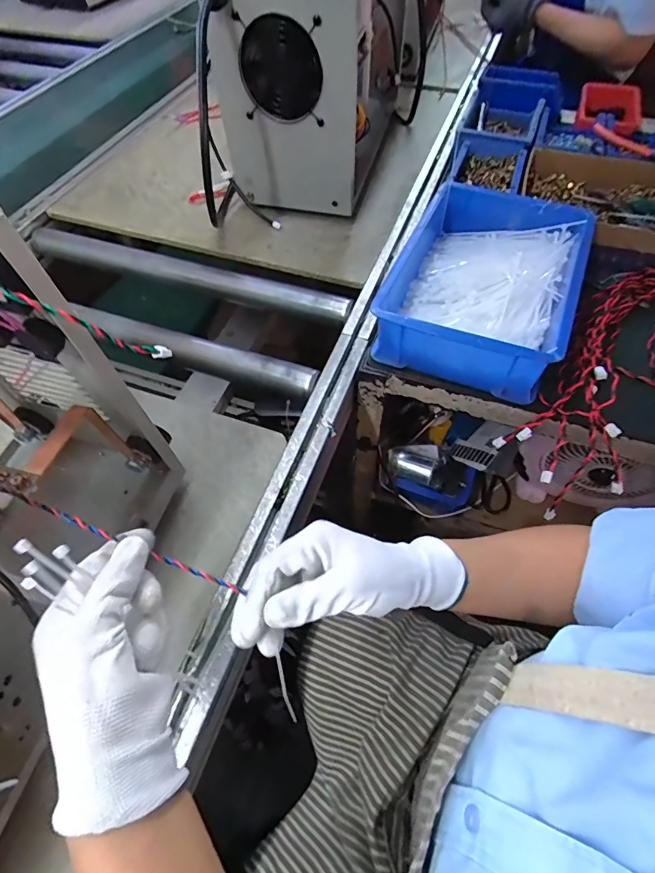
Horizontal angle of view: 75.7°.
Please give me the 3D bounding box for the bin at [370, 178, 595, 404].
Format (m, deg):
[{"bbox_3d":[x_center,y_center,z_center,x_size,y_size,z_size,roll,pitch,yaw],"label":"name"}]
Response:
[{"bbox_3d":[0.200,-0.196,0.547,0.208,0.096,0.305,21,61,13],"label":"bin"}]

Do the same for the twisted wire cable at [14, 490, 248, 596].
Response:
[{"bbox_3d":[-0.133,0.073,0.283,0.163,0.005,0.005,24,62,-1],"label":"twisted wire cable"}]

